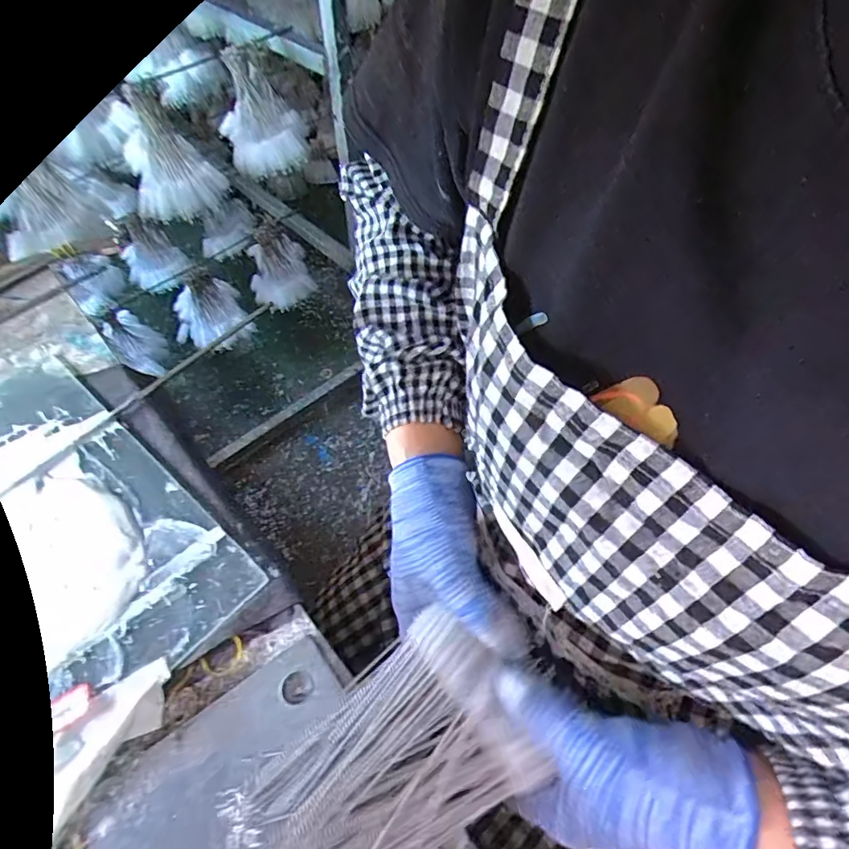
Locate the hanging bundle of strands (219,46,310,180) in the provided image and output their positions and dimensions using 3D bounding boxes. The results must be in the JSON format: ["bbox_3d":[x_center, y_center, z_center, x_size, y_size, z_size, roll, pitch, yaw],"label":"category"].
[{"bbox_3d":[-0.283,-0.544,0.921,0.141,0.193,0.120,-14,55,-12],"label":"hanging bundle of strands"}]

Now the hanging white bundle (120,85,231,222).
[{"bbox_3d":[-0.416,-0.441,0.851,0.135,0.161,0.129,-22,57,-17],"label":"hanging white bundle"}]

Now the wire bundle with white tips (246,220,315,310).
[{"bbox_3d":[-0.366,-0.400,1.325,0.150,0.185,0.110,-14,57,-11],"label":"wire bundle with white tips"}]

